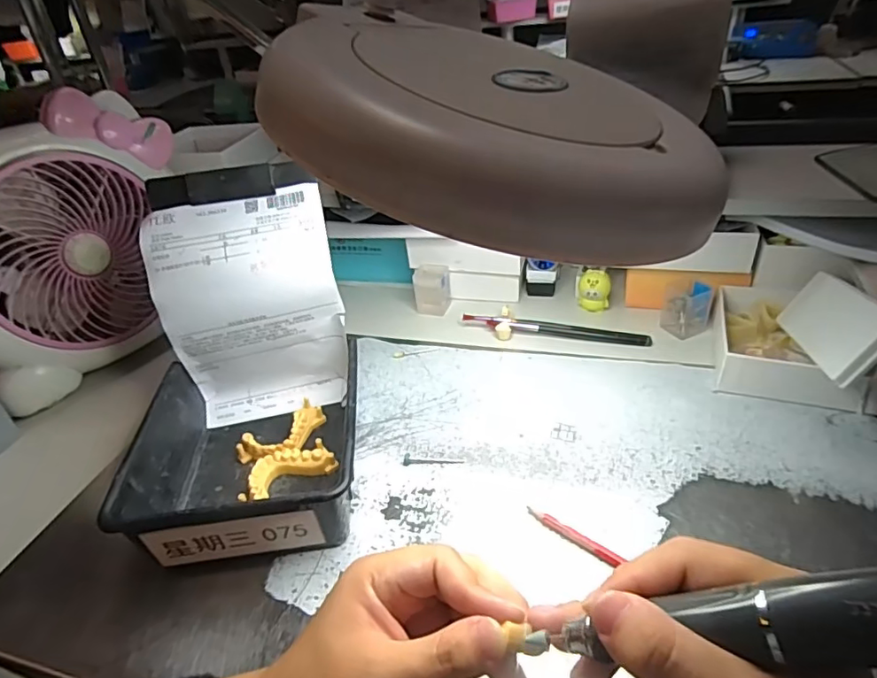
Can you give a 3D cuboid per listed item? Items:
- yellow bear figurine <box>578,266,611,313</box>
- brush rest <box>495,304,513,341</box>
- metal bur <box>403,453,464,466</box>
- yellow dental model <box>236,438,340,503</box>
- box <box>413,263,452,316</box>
[{"bbox_3d":[0.170,-0.052,0.591,0.032,0.046,0.035,3,36,14],"label":"yellow bear figurine"},{"bbox_3d":[0.073,-0.017,0.581,0.016,0.018,0.041,7,38,17],"label":"brush rest"},{"bbox_3d":[-0.004,0.098,0.438,0.049,0.004,0.010,-1,36,7],"label":"metal bur"},{"bbox_3d":[-0.120,0.106,0.431,0.073,0.020,0.034,-21,38,-19],"label":"yellow dental model"},{"bbox_3d":[-0.007,-0.057,0.626,0.038,0.047,0.034,4,37,15],"label":"box"}]

